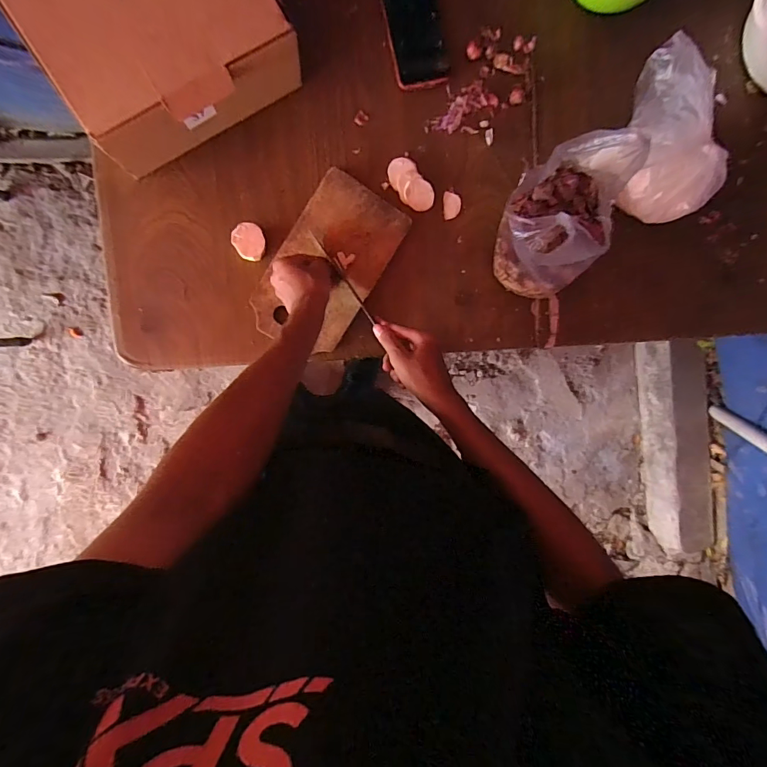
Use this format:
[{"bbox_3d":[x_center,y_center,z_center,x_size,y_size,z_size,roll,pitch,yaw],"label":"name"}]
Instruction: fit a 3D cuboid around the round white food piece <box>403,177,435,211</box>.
[{"bbox_3d":[0.051,-0.274,0.608,0.042,0.011,0.042,-1,96,-7],"label":"round white food piece"}]

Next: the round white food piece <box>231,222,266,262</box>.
[{"bbox_3d":[-0.183,-0.195,0.573,0.045,0.023,0.045,-1,96,-7],"label":"round white food piece"}]

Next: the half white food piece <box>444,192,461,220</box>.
[{"bbox_3d":[0.102,-0.264,0.620,0.026,0.004,0.039,-5,96,-7],"label":"half white food piece"}]

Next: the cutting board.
[{"bbox_3d":[-0.079,-0.165,0.591,0.138,0.013,0.241,32,91,-9],"label":"cutting board"}]

